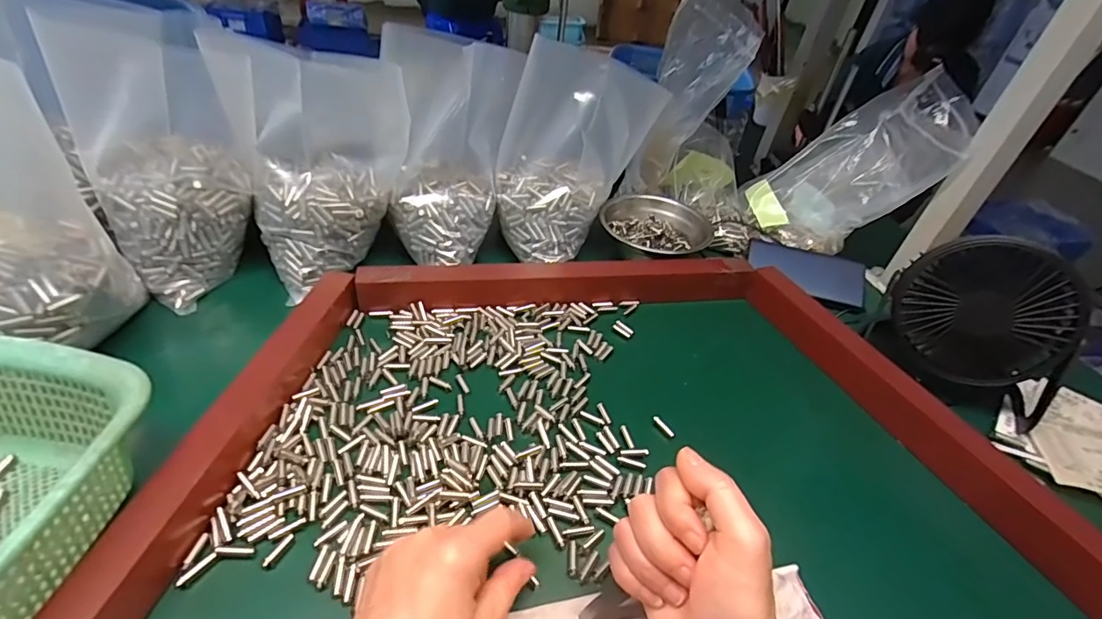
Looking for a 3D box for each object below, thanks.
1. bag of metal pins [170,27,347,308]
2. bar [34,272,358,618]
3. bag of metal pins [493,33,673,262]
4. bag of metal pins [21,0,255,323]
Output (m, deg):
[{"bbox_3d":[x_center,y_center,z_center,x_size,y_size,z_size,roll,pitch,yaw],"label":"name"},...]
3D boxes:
[{"bbox_3d":[-0.215,-0.139,0.484,0.134,0.194,0.096,-22,47,-32],"label":"bag of metal pins"},{"bbox_3d":[-0.213,0.099,0.313,0.028,0.044,0.386,10,40,1],"label":"bar"},{"bbox_3d":[0.028,-0.170,0.558,0.096,0.206,0.180,31,44,24],"label":"bag of metal pins"},{"bbox_3d":[-0.341,-0.133,0.457,0.116,0.203,0.117,31,44,26],"label":"bag of metal pins"}]

